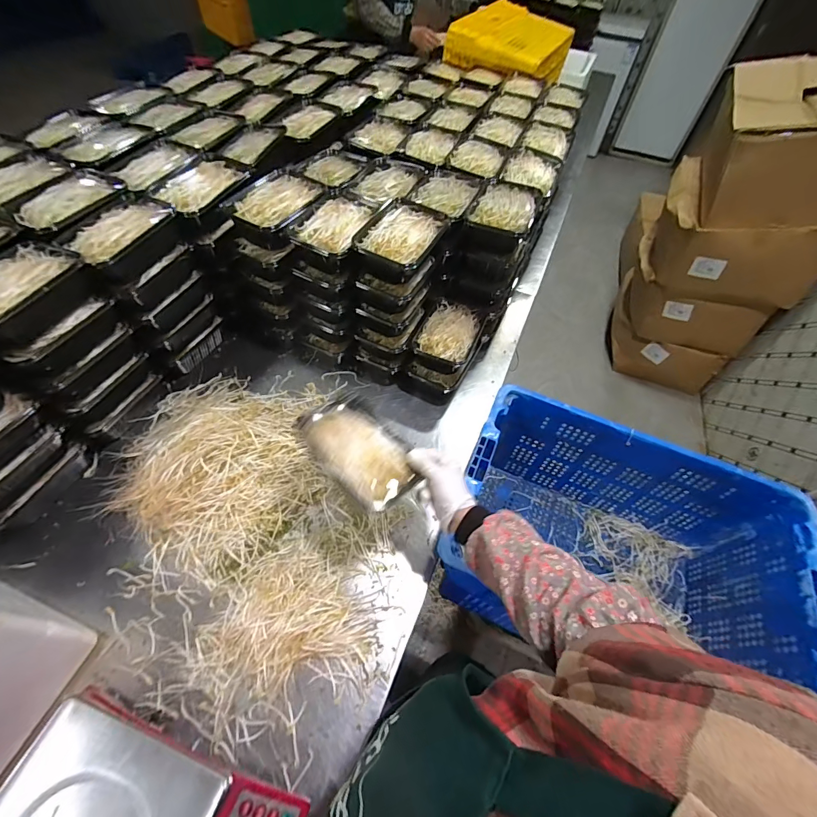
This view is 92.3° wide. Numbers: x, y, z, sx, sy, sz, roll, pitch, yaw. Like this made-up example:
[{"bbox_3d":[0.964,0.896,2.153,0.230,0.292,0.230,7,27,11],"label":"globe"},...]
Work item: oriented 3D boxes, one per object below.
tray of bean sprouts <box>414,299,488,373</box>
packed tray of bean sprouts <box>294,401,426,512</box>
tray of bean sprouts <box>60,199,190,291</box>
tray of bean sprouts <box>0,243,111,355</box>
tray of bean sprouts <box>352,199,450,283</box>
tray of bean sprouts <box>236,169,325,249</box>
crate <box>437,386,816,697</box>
[{"bbox_3d":[0.086,-0.154,0.862,0.127,0.062,0.180,22,56,11],"label":"tray of bean sprouts"},{"bbox_3d":[-0.069,0.057,0.564,0.178,0.039,0.112,40,61,22],"label":"packed tray of bean sprouts"},{"bbox_3d":[-0.498,-0.295,0.695,0.108,0.068,0.180,27,57,14],"label":"tray of bean sprouts"},{"bbox_3d":[-0.592,-0.169,0.601,0.125,0.068,0.180,22,56,11],"label":"tray of bean sprouts"},{"bbox_3d":[-0.012,-0.305,0.724,0.124,0.061,0.183,27,57,14],"label":"tray of bean sprouts"},{"bbox_3d":[-0.251,-0.382,0.756,0.143,0.058,0.180,16,55,7],"label":"tray of bean sprouts"},{"bbox_3d":[0.386,0.280,0.798,0.586,0.320,0.374,21,56,10],"label":"crate"}]

